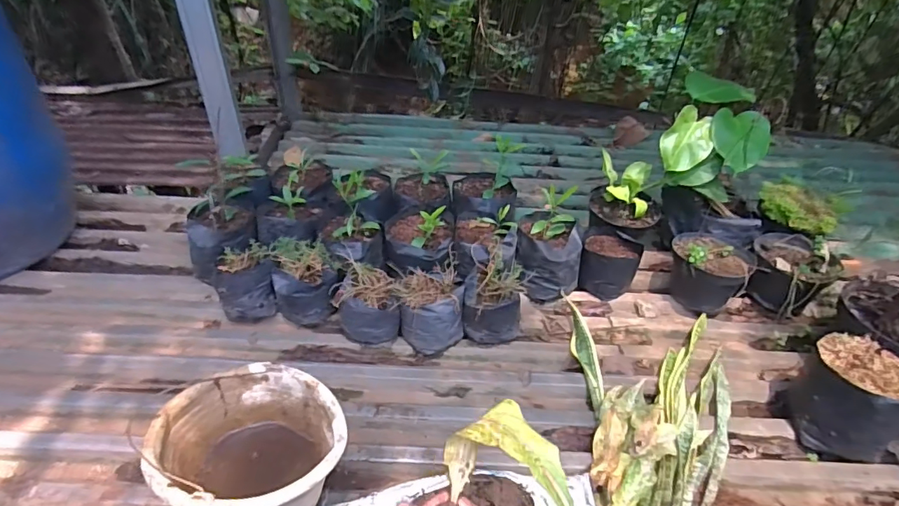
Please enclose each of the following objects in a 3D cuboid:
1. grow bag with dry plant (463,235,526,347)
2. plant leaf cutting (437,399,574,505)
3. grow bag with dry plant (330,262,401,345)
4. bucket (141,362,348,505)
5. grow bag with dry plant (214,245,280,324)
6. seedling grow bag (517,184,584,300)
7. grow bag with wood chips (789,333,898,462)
[{"bbox_3d":[0.095,0.088,1.039,0.120,0.137,0.166,9,42,3],"label":"grow bag with dry plant"},{"bbox_3d":[0.047,0.174,0.412,0.098,0.084,0.082,5,40,2],"label":"plant leaf cutting"},{"bbox_3d":[-0.174,0.098,1.018,0.123,0.127,0.138,-6,43,-13],"label":"grow bag with dry plant"},{"bbox_3d":[-0.282,0.303,0.719,0.246,0.183,0.224,3,42,-3],"label":"bucket"},{"bbox_3d":[-0.427,0.075,1.041,0.117,0.146,0.093,-16,46,-23],"label":"grow bag with dry plant"},{"bbox_3d":[0.228,-0.018,1.117,0.151,0.209,0.166,12,42,6],"label":"seedling grow bag"},{"bbox_3d":[0.687,0.258,0.852,0.134,0.162,0.166,-20,48,-27],"label":"grow bag with wood chips"}]

